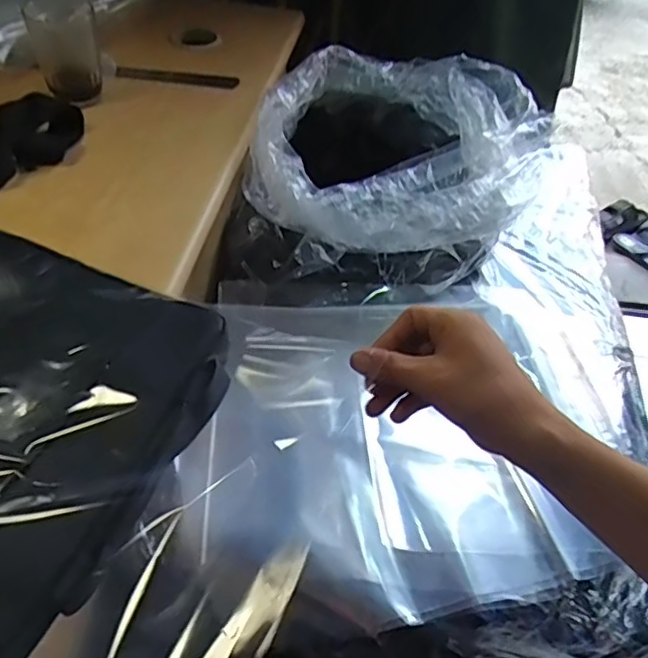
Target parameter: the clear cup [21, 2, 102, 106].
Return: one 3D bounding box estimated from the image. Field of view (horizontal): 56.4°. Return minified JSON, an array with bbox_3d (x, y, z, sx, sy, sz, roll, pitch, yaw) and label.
[{"bbox_3d":[-0.275,-0.298,0.646,0.063,0.093,0.061,-14,50,-19],"label":"clear cup"}]

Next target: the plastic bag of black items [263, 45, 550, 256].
[{"bbox_3d":[0.092,-0.207,0.749,0.306,0.163,0.410,14,47,7],"label":"plastic bag of black items"}]

